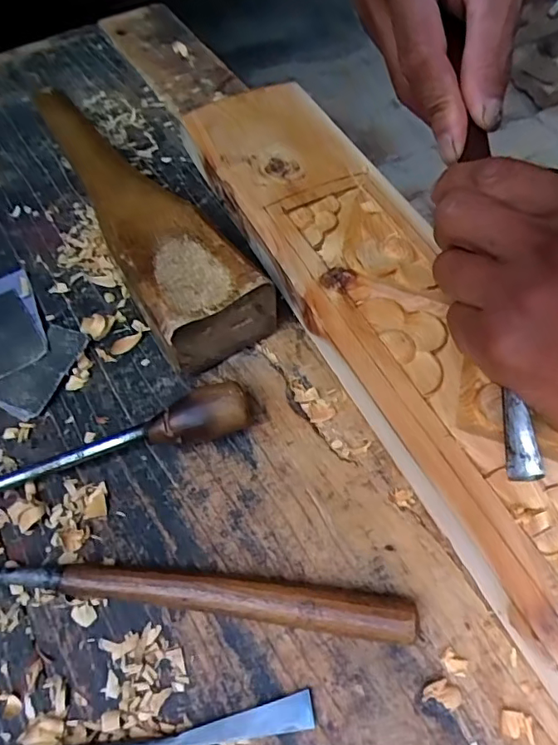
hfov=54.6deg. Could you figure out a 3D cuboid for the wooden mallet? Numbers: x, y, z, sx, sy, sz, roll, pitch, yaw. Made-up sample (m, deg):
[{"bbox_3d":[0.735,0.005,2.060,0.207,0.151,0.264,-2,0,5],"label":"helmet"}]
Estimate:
[{"bbox_3d":[-0.102,-0.113,0.361,0.064,0.050,0.271,-29,60,-15],"label":"wooden mallet"}]

